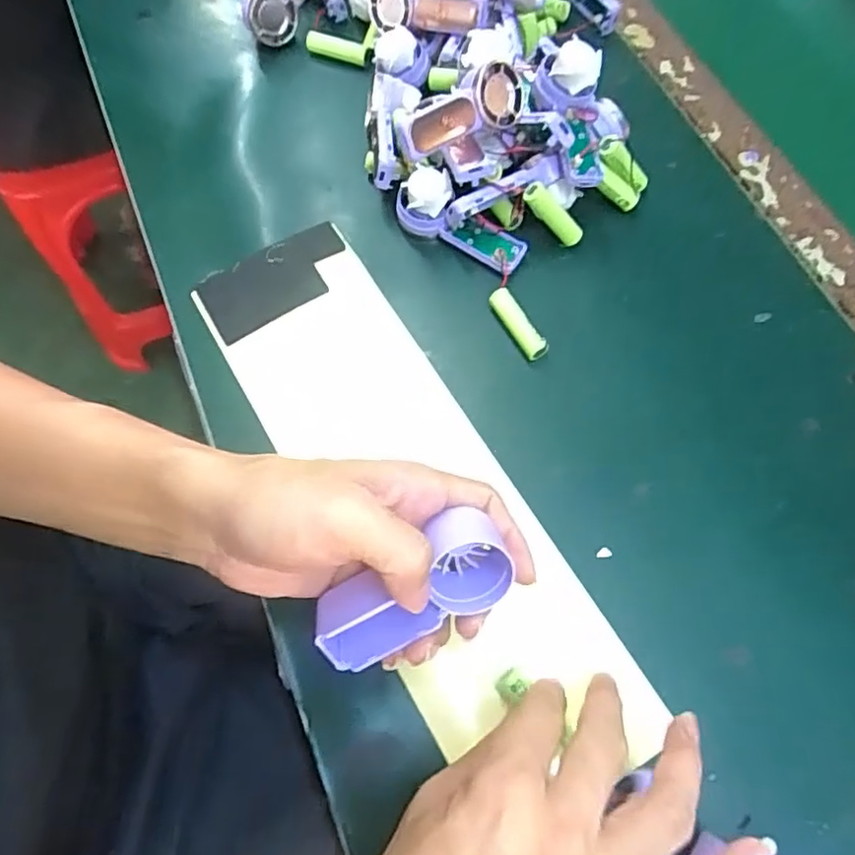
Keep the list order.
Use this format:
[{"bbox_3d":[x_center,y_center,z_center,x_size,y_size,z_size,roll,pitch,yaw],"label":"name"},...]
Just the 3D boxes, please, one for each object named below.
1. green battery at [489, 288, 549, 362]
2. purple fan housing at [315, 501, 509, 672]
[{"bbox_3d":[0.057,-0.065,0.400,0.014,0.014,0.049,-29,71,-9],"label":"green battery"},{"bbox_3d":[-0.006,0.076,0.289,0.093,0.030,0.042,-25,70,-17],"label":"purple fan housing"}]

